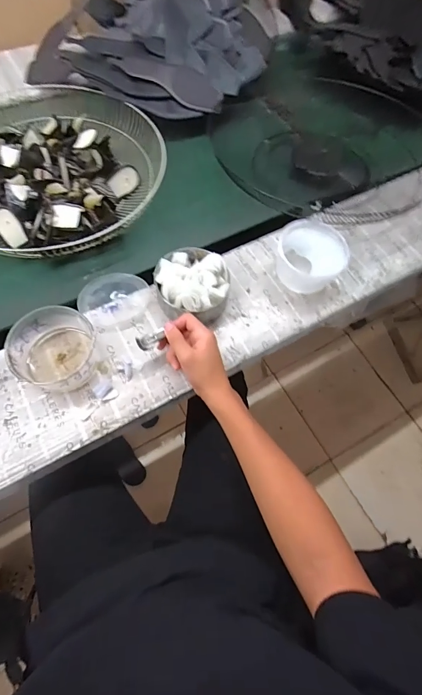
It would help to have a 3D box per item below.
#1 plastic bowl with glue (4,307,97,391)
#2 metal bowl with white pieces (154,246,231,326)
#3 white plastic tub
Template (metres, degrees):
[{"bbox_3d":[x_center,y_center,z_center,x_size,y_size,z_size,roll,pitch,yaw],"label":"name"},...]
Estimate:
[{"bbox_3d":[-0.227,0.002,0.508,0.104,0.063,0.111,1,65,-3],"label":"plastic bowl with glue"},{"bbox_3d":[-0.028,-0.103,0.565,0.115,0.069,0.122,1,65,-3],"label":"metal bowl with white pieces"},{"bbox_3d":[0.171,-0.155,0.602,0.113,0.064,0.104,1,65,-3],"label":"white plastic tub"}]

